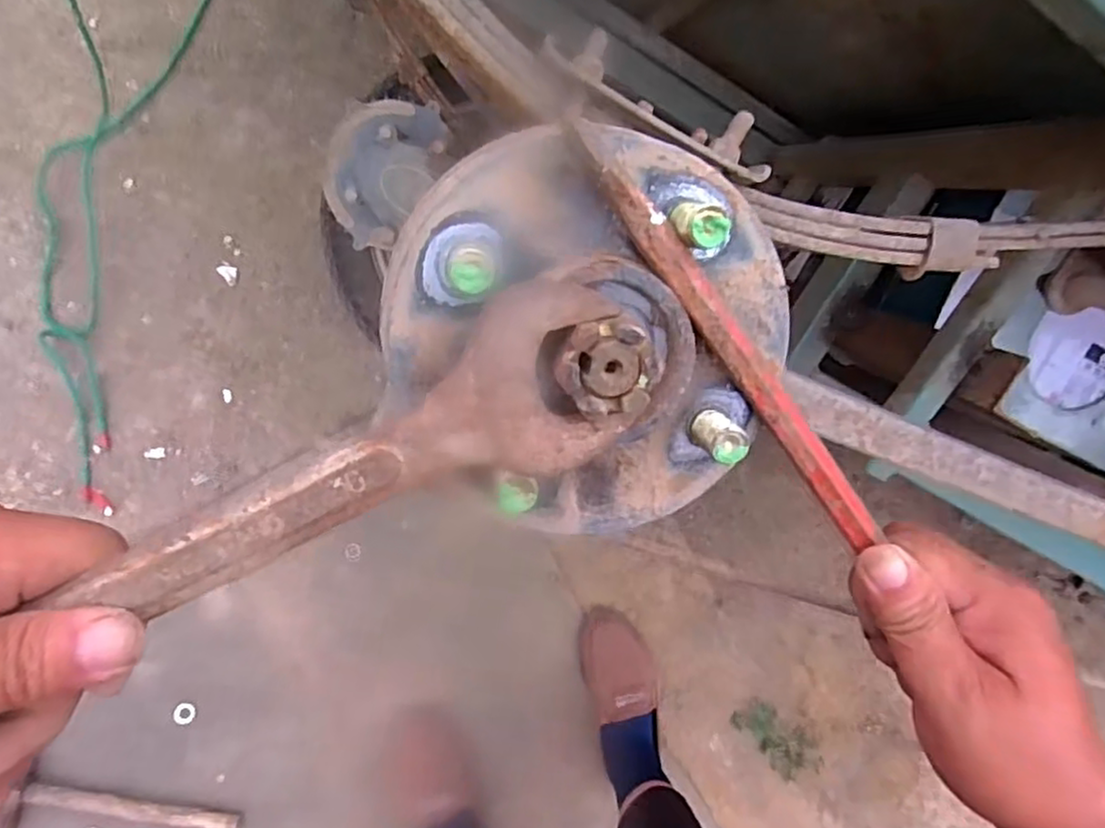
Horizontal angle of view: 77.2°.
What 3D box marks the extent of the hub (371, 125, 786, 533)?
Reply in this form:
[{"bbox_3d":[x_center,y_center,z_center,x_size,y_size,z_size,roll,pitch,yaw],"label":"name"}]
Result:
[{"bbox_3d":[0.015,-0.027,0.225,0.129,0.042,0.133,0,87,-8],"label":"hub"}]

